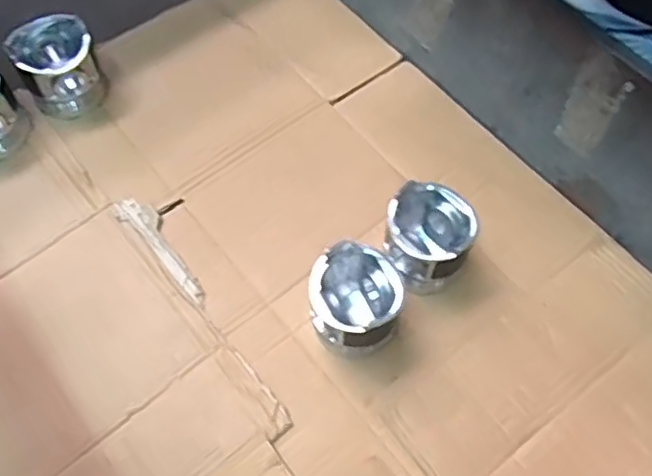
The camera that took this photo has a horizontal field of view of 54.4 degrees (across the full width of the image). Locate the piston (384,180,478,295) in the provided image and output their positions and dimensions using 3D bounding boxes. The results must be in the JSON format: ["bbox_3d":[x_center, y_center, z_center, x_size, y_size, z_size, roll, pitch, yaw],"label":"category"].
[{"bbox_3d":[0.098,0.000,0.618,0.081,0.089,0.079,0,63,-1],"label":"piston"}]

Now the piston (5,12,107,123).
[{"bbox_3d":[-0.300,-0.190,0.706,0.091,0.080,0.076,-28,67,-14],"label":"piston"}]

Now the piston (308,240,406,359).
[{"bbox_3d":[0.027,0.060,0.591,0.082,0.077,0.086,0,63,-1],"label":"piston"}]

